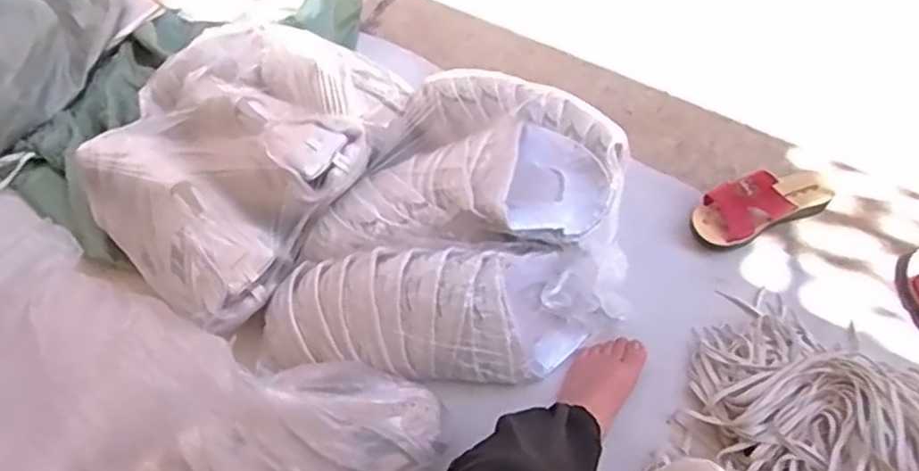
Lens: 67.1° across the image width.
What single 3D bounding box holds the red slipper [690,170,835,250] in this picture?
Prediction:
[{"bbox_3d":[0.450,-0.049,1.028,0.223,0.072,0.087,-22,60,-9],"label":"red slipper"}]

